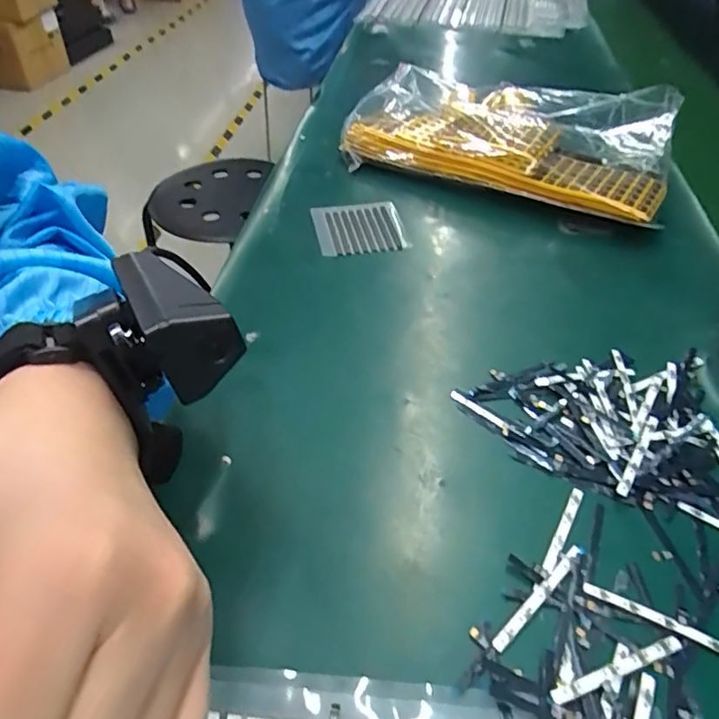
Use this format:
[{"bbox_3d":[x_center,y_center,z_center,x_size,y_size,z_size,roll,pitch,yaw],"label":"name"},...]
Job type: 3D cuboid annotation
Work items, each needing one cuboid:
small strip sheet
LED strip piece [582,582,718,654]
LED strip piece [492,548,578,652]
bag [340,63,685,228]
[{"bbox_3d":[0.000,-0.103,0.454,0.068,0.009,0.069,-8,45,-6],"label":"small strip sheet"},{"bbox_3d":[0.122,0.105,0.232,0.061,0.004,0.005,19,48,20],"label":"LED strip piece"},{"bbox_3d":[0.075,0.098,0.239,0.059,0.004,0.005,-35,53,-29],"label":"LED strip piece"},{"bbox_3d":[0.133,-0.219,0.539,0.295,0.064,0.203,23,50,23],"label":"bag"}]

